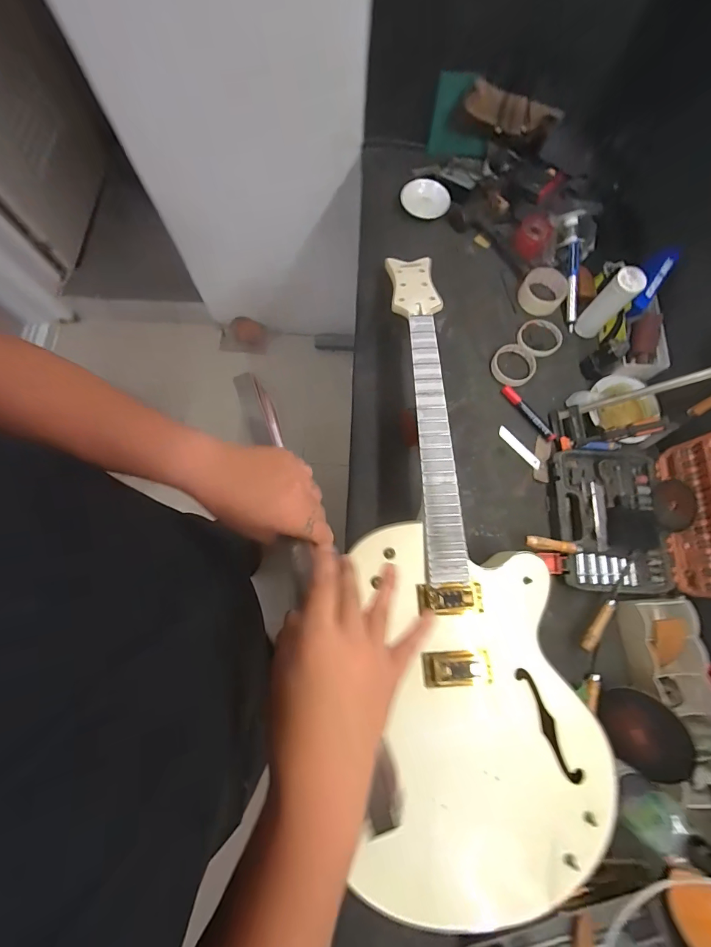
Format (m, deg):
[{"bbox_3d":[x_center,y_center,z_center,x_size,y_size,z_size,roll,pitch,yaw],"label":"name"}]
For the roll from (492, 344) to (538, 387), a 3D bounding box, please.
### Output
[{"bbox_3d":[0.321,-0.222,0.746,0.084,0.014,0.100,30,77,6],"label":"roll"}]

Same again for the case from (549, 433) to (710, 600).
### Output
[{"bbox_3d":[0.471,0.059,0.576,0.220,0.206,0.256,2,75,-1],"label":"case"}]

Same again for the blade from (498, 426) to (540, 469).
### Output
[{"bbox_3d":[0.318,-0.051,0.716,0.024,0.004,0.103,-39,76,-11],"label":"blade"}]

